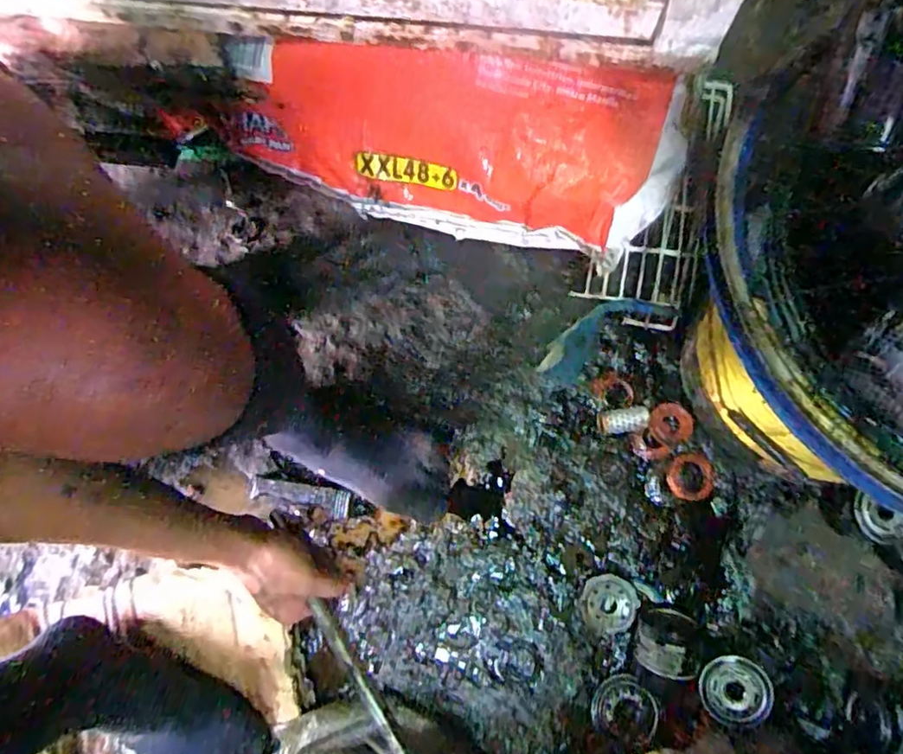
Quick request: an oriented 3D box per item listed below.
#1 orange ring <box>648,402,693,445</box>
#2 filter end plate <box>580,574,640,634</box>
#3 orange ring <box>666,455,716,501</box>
[{"bbox_3d":[0.257,0.055,0.721,0.049,0.008,0.048,0,76,1],"label":"orange ring"},{"bbox_3d":[0.172,0.247,0.671,0.057,0.008,0.059,-5,74,18],"label":"filter end plate"},{"bbox_3d":[0.280,0.117,0.718,0.050,0.011,0.054,0,76,1],"label":"orange ring"}]

